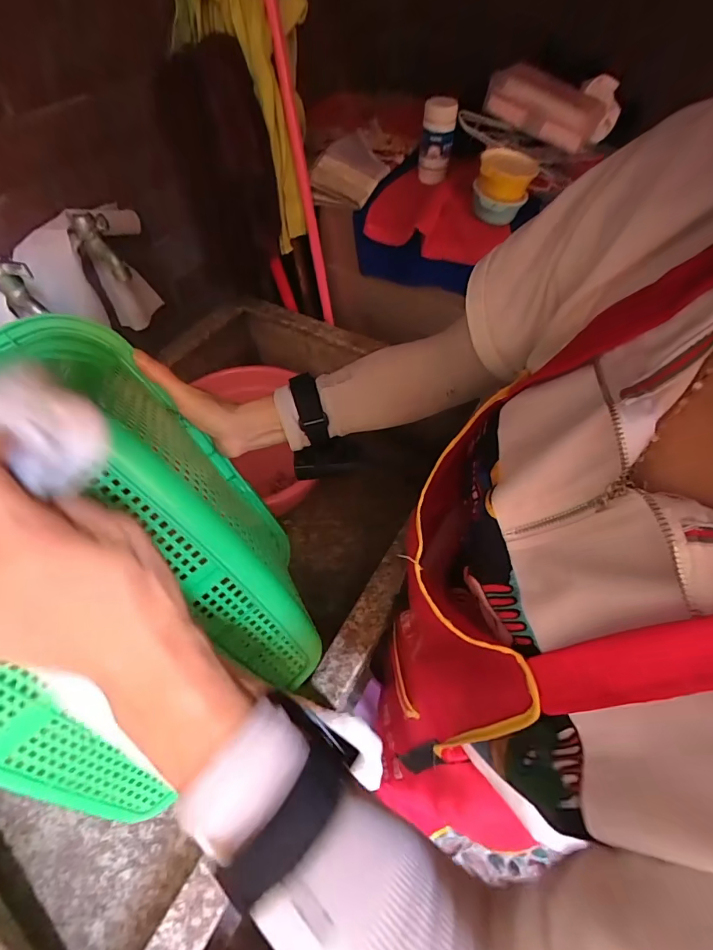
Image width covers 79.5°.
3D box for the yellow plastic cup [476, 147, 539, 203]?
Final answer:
[{"bbox_3d":[0.230,-0.458,0.663,0.084,0.047,0.100,14,56,10],"label":"yellow plastic cup"}]

